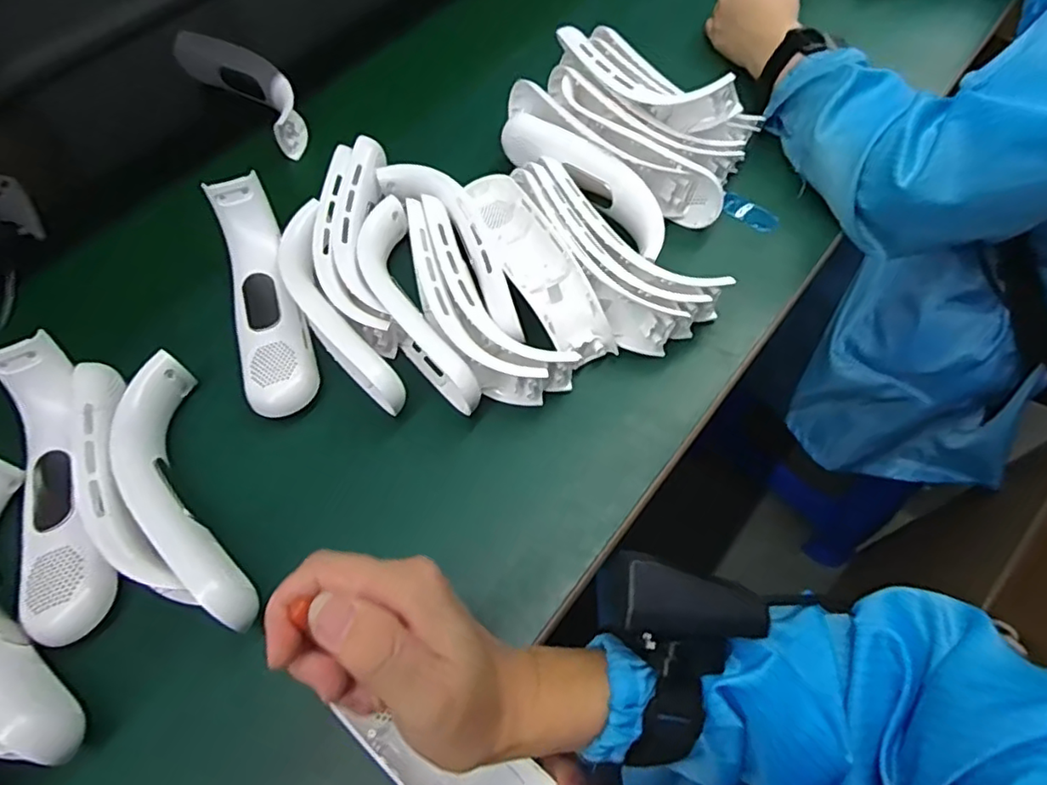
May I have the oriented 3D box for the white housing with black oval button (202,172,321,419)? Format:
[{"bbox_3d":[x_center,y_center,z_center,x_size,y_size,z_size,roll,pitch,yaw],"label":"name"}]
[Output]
[{"bbox_3d":[-0.199,-0.076,0.444,0.050,0.048,0.189,-19,62,-8],"label":"white housing with black oval button"}]

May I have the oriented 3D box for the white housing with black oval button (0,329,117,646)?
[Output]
[{"bbox_3d":[-0.298,0.055,0.372,0.062,0.045,0.194,-21,63,-10],"label":"white housing with black oval button"}]

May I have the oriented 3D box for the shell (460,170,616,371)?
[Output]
[{"bbox_3d":[0.002,-0.109,0.461,0.051,0.039,0.195,-24,63,-11],"label":"shell"}]

